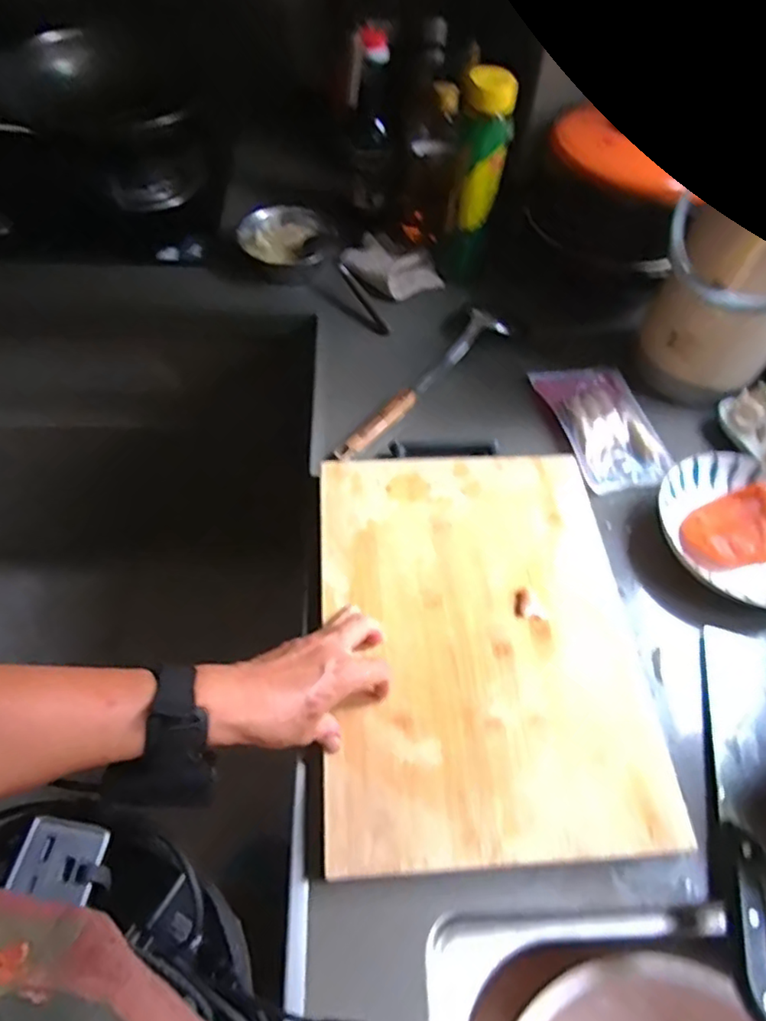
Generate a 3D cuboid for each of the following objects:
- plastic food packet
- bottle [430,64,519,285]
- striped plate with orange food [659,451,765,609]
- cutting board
[{"bbox_3d":[0.256,-0.104,0.692,0.106,0.013,0.176,-9,58,-9],"label":"plastic food packet"},{"bbox_3d":[0.119,-0.418,0.756,0.071,0.234,0.049,-12,59,-10],"label":"bottle"},{"bbox_3d":[0.375,0.017,0.611,0.157,0.033,0.173,-34,65,-22],"label":"striped plate with orange food"},{"bbox_3d":[0.085,0.104,0.537,0.276,0.011,0.375,-1,57,-4],"label":"cutting board"}]

